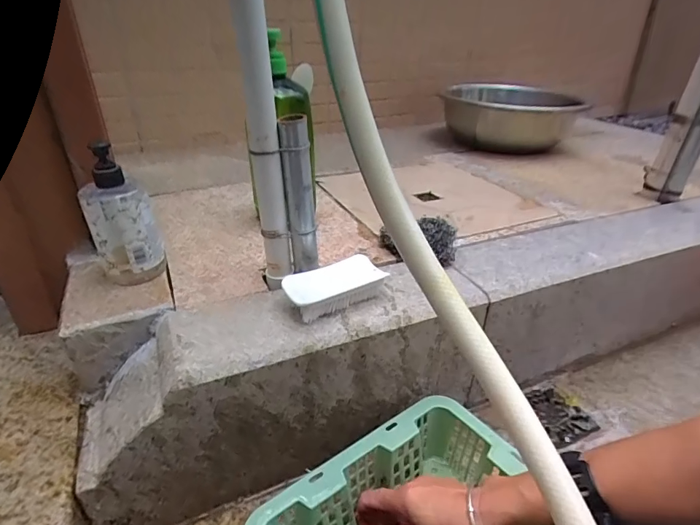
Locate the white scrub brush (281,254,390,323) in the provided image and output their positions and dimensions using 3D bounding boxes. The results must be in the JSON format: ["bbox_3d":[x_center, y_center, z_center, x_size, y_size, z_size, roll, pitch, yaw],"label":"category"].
[{"bbox_3d":[-0.015,0.029,0.493,0.121,0.036,0.055,-19,37,-32],"label":"white scrub brush"}]

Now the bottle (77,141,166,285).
[{"bbox_3d":[-0.269,-0.054,0.492,0.069,0.164,0.057,-16,35,-28],"label":"bottle"}]

